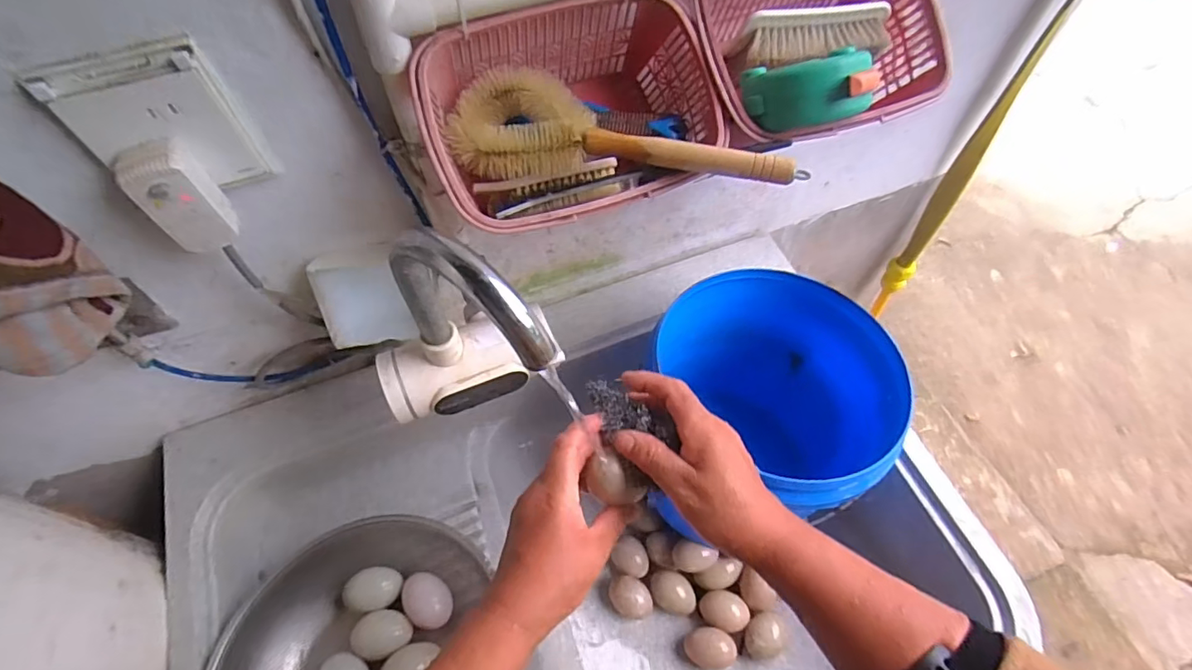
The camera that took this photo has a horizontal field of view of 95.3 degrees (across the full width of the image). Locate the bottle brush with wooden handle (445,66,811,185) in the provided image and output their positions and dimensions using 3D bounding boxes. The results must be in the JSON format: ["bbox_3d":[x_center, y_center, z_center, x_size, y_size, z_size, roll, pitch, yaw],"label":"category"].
[{"bbox_3d":[0.019,-0.149,0.398,0.250,0.038,0.084,6,57,3],"label":"bottle brush with wooden handle"}]

